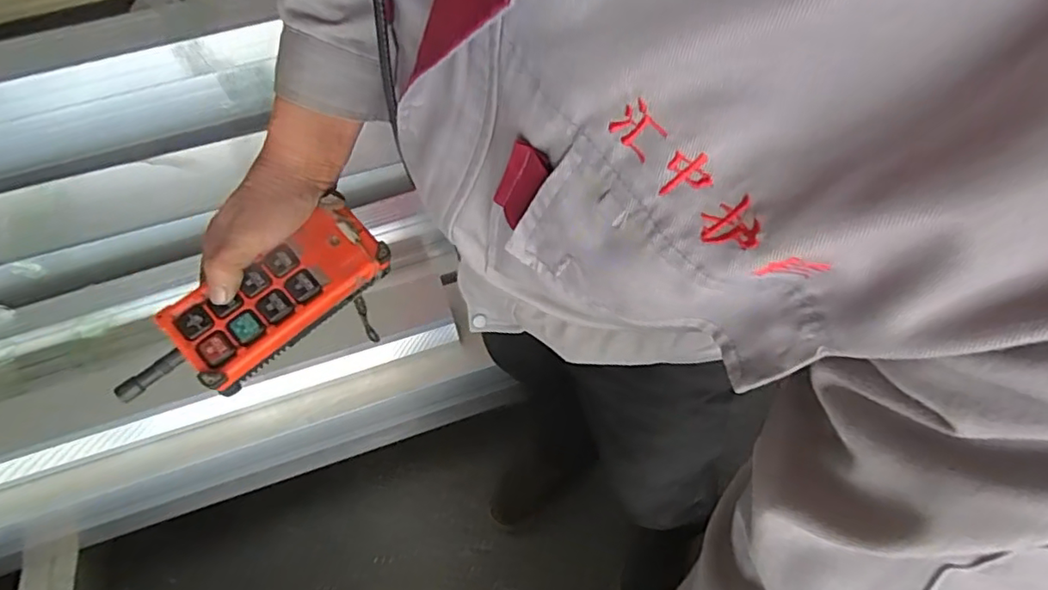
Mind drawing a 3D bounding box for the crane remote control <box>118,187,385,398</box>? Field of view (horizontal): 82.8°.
[{"bbox_3d":[-0.198,0.015,0.448,0.198,0.048,0.070,-37,84,-17],"label":"crane remote control"}]

